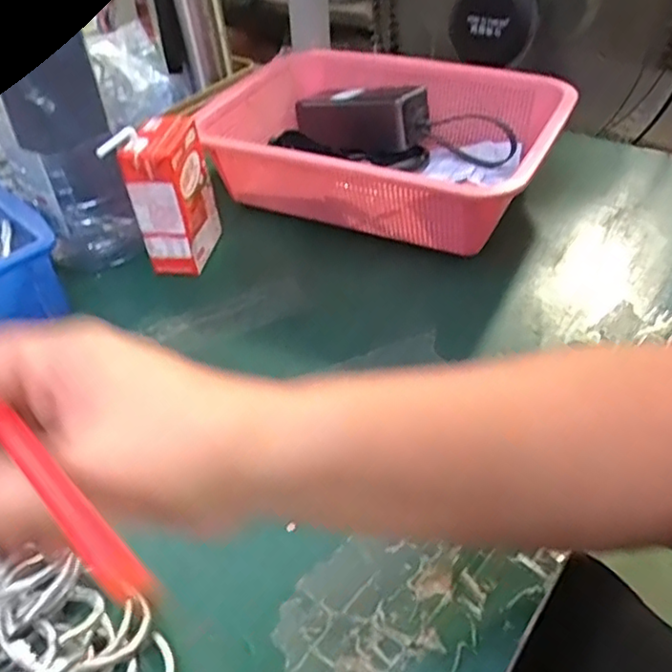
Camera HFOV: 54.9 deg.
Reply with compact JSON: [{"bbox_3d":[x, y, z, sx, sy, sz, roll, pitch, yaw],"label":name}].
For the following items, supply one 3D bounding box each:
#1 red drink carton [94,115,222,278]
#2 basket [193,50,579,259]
[{"bbox_3d":[-0.132,-0.112,0.516,0.047,0.110,0.074,7,43,11],"label":"red drink carton"},{"bbox_3d":[0.043,-0.175,0.589,0.298,0.090,0.212,18,46,22],"label":"basket"}]

